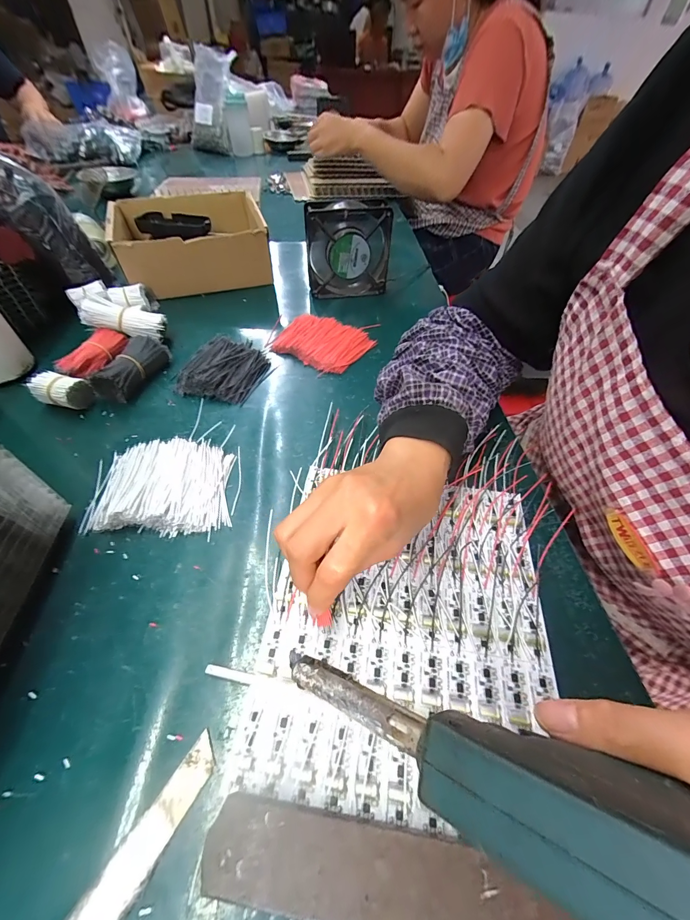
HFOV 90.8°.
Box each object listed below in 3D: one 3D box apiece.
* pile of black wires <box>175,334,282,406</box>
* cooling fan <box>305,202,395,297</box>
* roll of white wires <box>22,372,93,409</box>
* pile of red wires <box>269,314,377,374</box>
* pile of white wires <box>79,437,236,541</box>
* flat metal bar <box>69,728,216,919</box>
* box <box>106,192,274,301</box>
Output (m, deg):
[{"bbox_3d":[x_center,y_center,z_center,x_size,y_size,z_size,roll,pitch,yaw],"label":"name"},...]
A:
[{"bbox_3d":[-0.143,-0.112,0.416,0.089,0.021,0.099,16,52,11],"label":"pile of black wires"},{"bbox_3d":[0.003,-0.309,0.503,0.120,0.115,0.037,-9,52,-9],"label":"cooling fan"},{"bbox_3d":[-0.309,-0.074,0.373,0.052,0.035,0.028,11,51,7],"label":"roll of white wires"},{"bbox_3d":[-0.031,-0.159,0.460,0.116,0.017,0.094,26,54,18],"label":"pile of red wires"},{"bbox_3d":[-0.168,0.022,0.309,0.120,0.017,0.097,-6,51,-6],"label":"pile of white wires"},{"bbox_3d":[-0.104,0.198,0.168,0.020,0.010,0.102,26,55,19],"label":"flat metal bar"},{"bbox_3d":[-0.249,-0.355,0.559,0.226,0.089,0.190,-12,52,-12],"label":"box"}]

